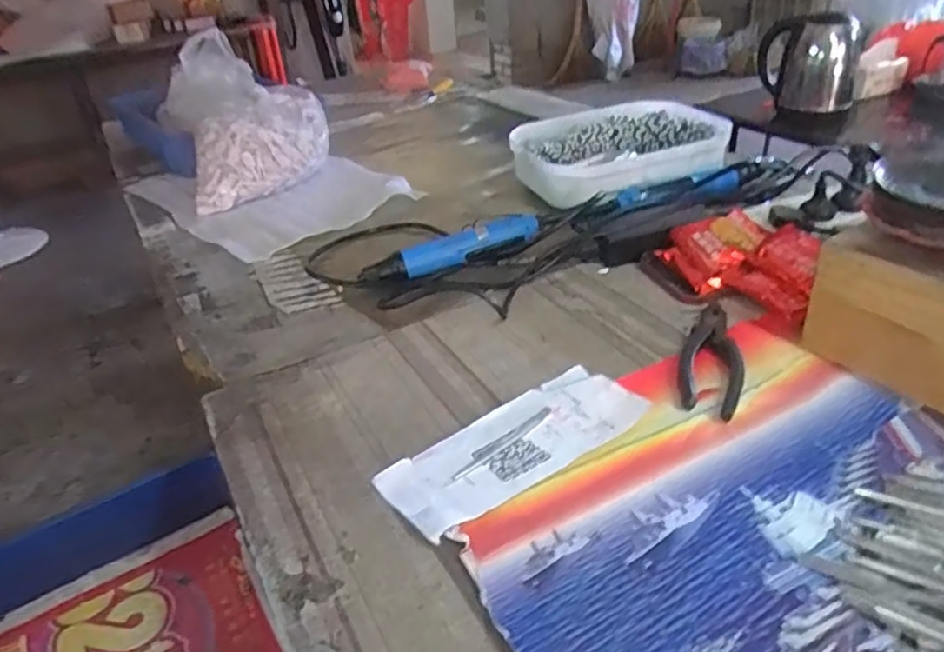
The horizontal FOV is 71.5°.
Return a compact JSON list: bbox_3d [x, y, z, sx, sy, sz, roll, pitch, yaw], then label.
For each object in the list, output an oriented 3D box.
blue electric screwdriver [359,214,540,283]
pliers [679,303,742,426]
[{"bbox_3d":[-0.023,-0.082,0.736,0.201,0.046,0.031,-11,32,-11],"label":"blue electric screwdriver"},{"bbox_3d":[0.205,0.026,0.558,0.049,0.010,0.154,9,34,21],"label":"pliers"}]

